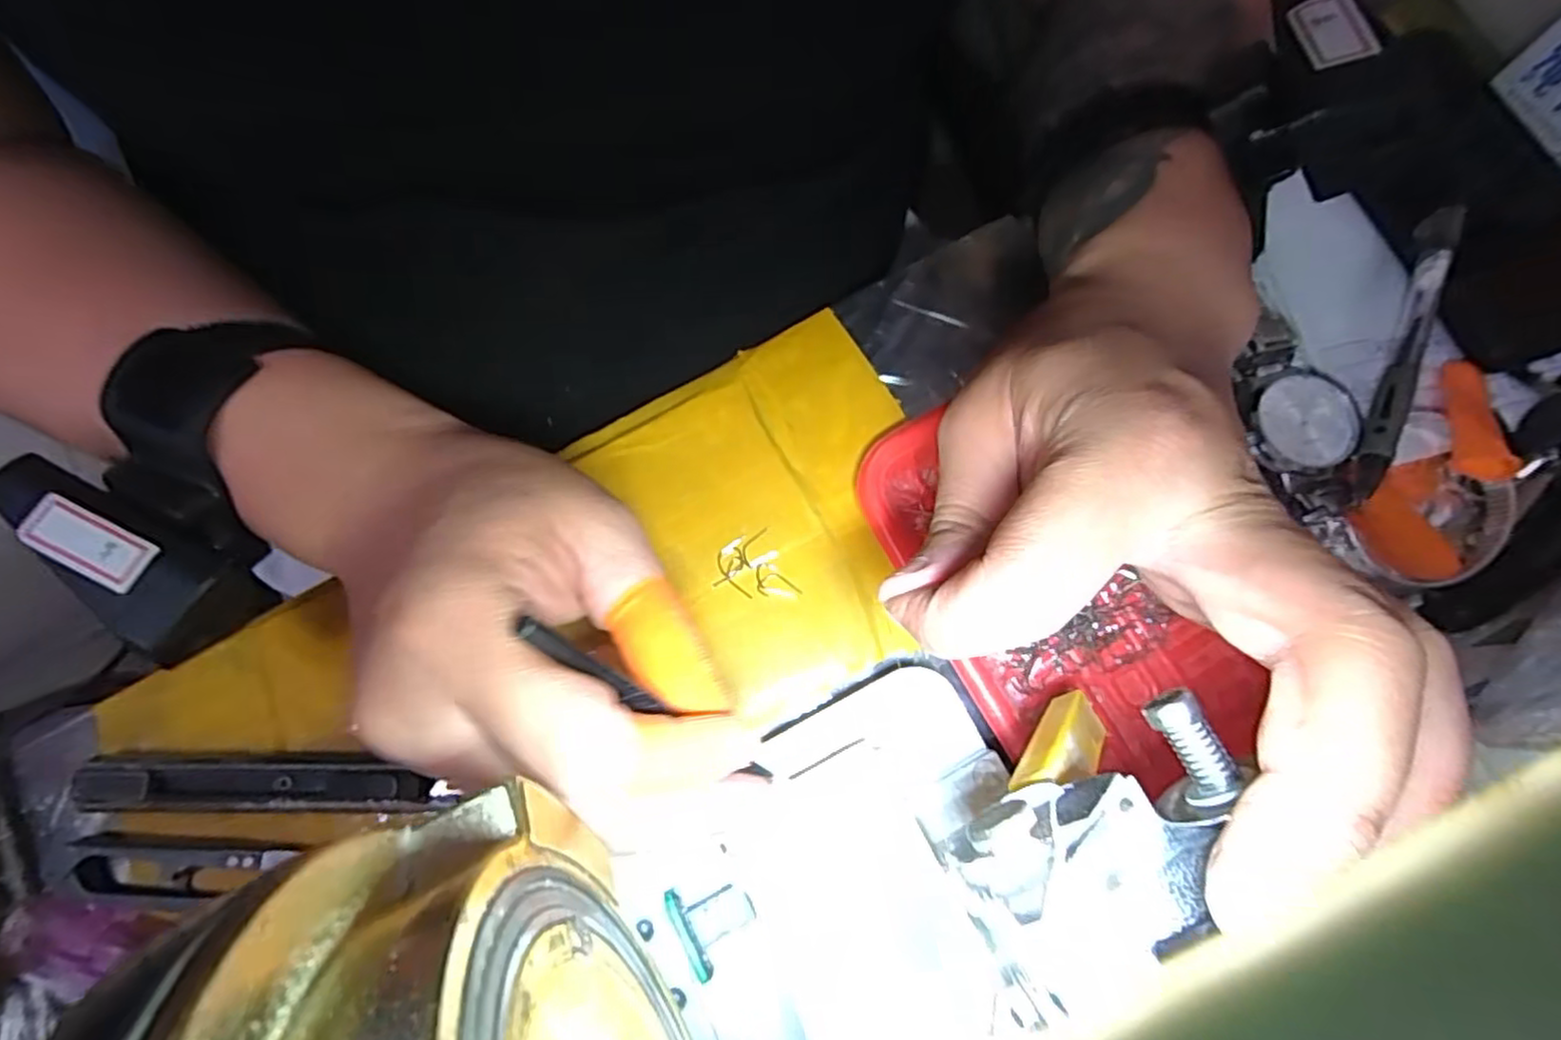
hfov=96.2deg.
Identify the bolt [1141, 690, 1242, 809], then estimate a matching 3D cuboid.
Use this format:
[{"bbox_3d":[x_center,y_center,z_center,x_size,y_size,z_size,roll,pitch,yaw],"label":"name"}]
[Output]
[{"bbox_3d":[0.074,0.041,0.126,0.007,0.008,0.020,-23,77,-5],"label":"bolt"}]

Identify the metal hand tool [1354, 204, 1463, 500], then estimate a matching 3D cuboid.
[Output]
[{"bbox_3d":[0.250,-0.070,0.278,0.010,0.015,0.140,25,76,7],"label":"metal hand tool"}]

